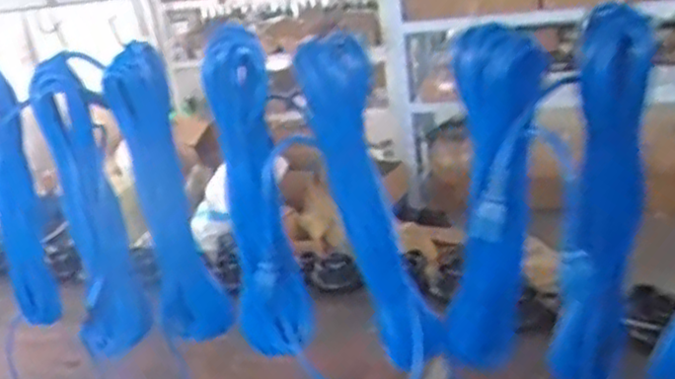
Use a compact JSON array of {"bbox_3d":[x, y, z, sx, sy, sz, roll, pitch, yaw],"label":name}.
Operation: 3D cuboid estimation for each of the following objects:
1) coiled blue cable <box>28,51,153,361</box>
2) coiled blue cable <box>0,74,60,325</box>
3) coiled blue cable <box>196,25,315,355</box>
[{"bbox_3d":[-0.287,0.027,0.849,0.083,0.358,0.069,-12,19,-14],"label":"coiled blue cable"},{"bbox_3d":[-0.401,0.019,0.891,0.050,0.335,0.060,-14,20,-19],"label":"coiled blue cable"},{"bbox_3d":[-0.083,0.009,0.748,0.080,0.341,0.056,4,22,30],"label":"coiled blue cable"}]

